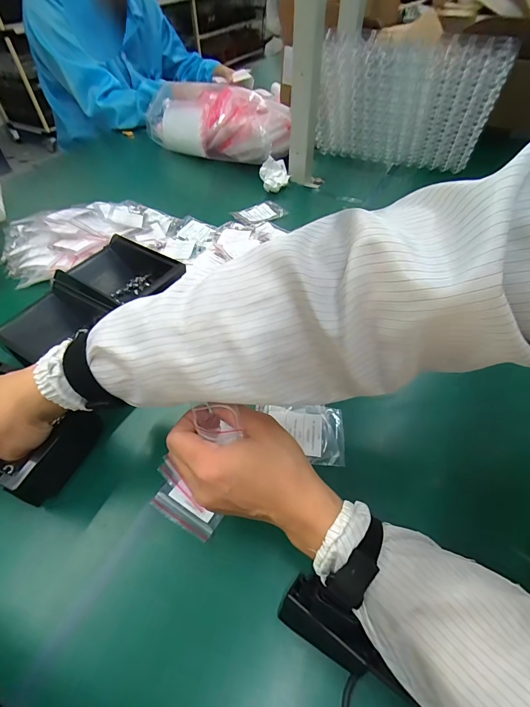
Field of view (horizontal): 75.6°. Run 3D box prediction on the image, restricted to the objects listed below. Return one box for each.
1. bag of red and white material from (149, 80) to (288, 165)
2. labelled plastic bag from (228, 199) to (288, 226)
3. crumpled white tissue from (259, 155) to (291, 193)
[{"bbox_3d":[-0.109,-0.548,0.813,0.398,0.123,0.149,31,58,23],"label":"bag of red and white material"},{"bbox_3d":[-0.012,-0.277,0.673,0.088,0.012,0.065,-28,56,-20],"label":"labelled plastic bag"},{"bbox_3d":[0.023,-0.378,0.723,0.061,0.042,0.069,-7,52,-5],"label":"crumpled white tissue"}]

